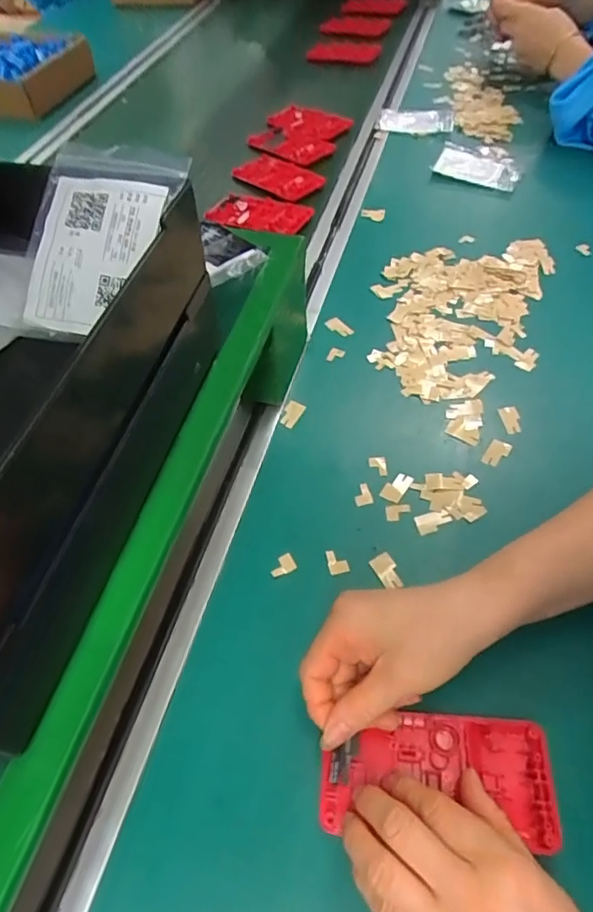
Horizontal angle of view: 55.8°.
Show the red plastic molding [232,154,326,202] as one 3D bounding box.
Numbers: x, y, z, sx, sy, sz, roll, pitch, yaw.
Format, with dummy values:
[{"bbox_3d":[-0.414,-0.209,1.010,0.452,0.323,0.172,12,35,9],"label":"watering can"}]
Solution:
[{"bbox_3d":[-0.021,-0.362,0.724,0.064,0.013,0.128,-41,56,-19],"label":"red plastic molding"}]

